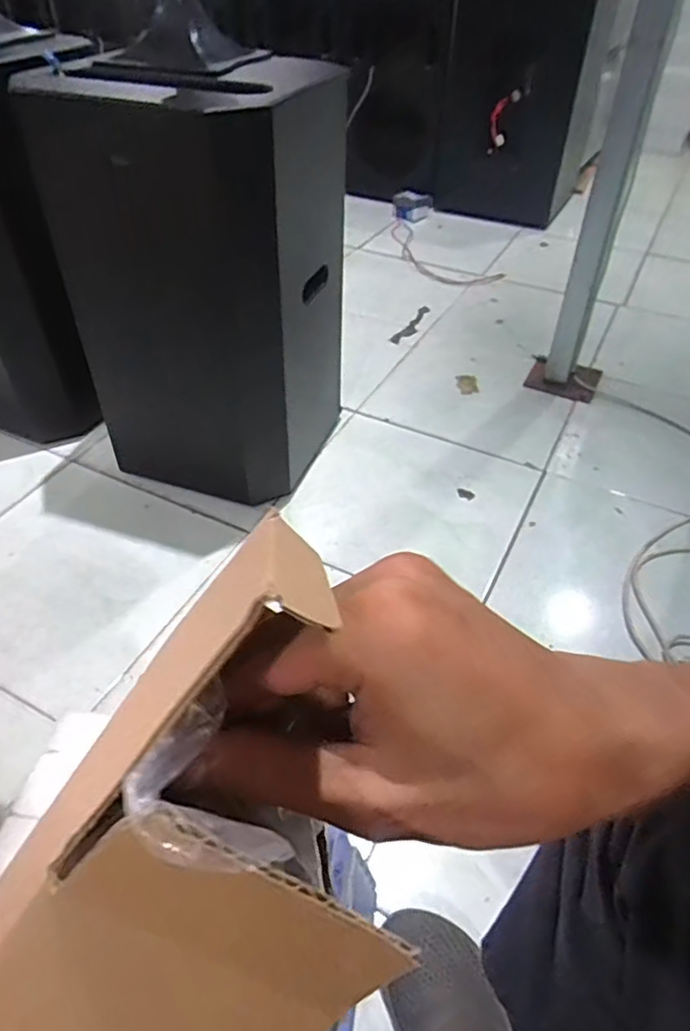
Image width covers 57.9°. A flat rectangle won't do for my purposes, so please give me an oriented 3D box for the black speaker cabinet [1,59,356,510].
[{"bbox_3d":[-0.197,-0.340,0.983,0.315,0.577,0.305,14,46,13],"label":"black speaker cabinet"}]

